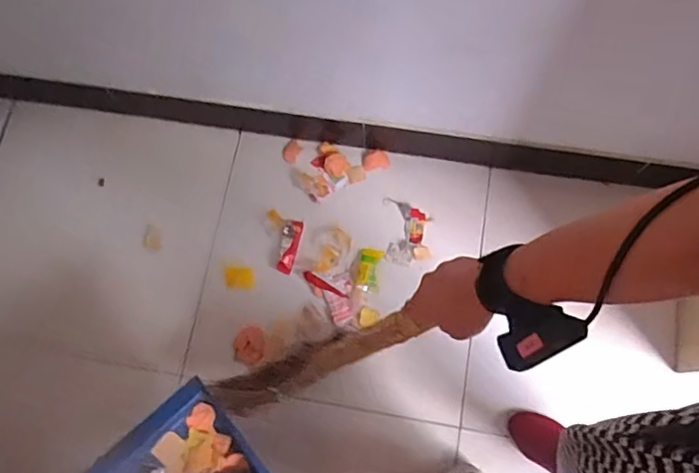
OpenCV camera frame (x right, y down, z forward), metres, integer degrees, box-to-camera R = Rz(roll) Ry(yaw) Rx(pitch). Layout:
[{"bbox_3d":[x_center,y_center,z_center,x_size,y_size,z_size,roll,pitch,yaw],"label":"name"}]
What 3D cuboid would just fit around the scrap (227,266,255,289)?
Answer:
[{"bbox_3d":[-0.250,0.094,1.276,0.067,0.005,0.049,3,80,1],"label":"scrap"}]

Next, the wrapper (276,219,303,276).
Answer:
[{"bbox_3d":[-0.141,0.023,1.294,0.042,0.007,0.124,12,80,3],"label":"wrapper"}]

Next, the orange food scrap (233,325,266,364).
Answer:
[{"bbox_3d":[-0.223,0.240,1.238,0.068,0.010,0.081,4,80,1],"label":"orange food scrap"}]

